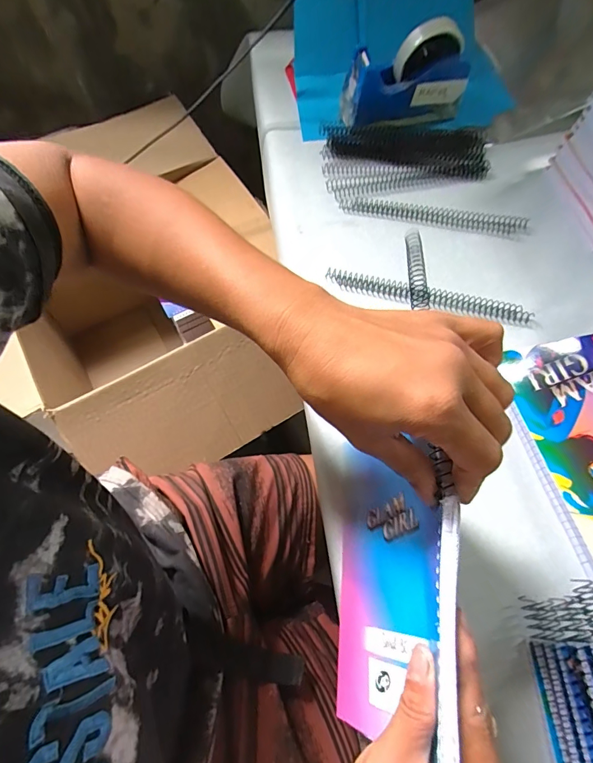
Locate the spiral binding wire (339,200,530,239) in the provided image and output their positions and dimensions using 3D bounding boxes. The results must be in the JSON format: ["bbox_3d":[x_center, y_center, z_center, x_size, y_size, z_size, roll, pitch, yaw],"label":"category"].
[{"bbox_3d":[0.168,-0.202,0.494,0.221,0.010,0.028,9,64,4],"label":"spiral binding wire"}]

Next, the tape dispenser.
[{"bbox_3d":[0.145,-0.397,0.530,0.158,0.108,0.055,-11,63,-5],"label":"tape dispenser"}]

